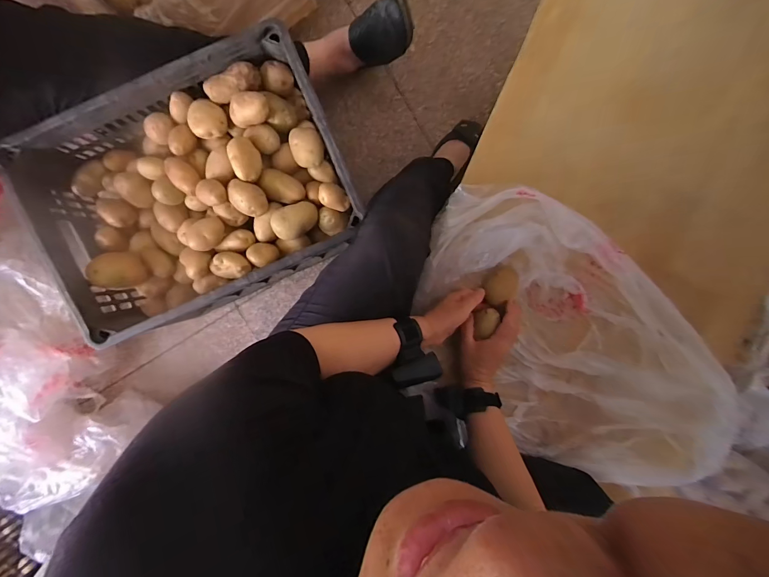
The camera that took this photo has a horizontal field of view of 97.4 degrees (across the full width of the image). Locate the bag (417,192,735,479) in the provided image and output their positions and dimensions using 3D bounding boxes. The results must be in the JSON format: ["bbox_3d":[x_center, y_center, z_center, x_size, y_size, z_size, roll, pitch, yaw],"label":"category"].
[{"bbox_3d":[0.272,0.079,0.525,0.268,0.117,0.519,-40,96,0],"label":"bag"}]

